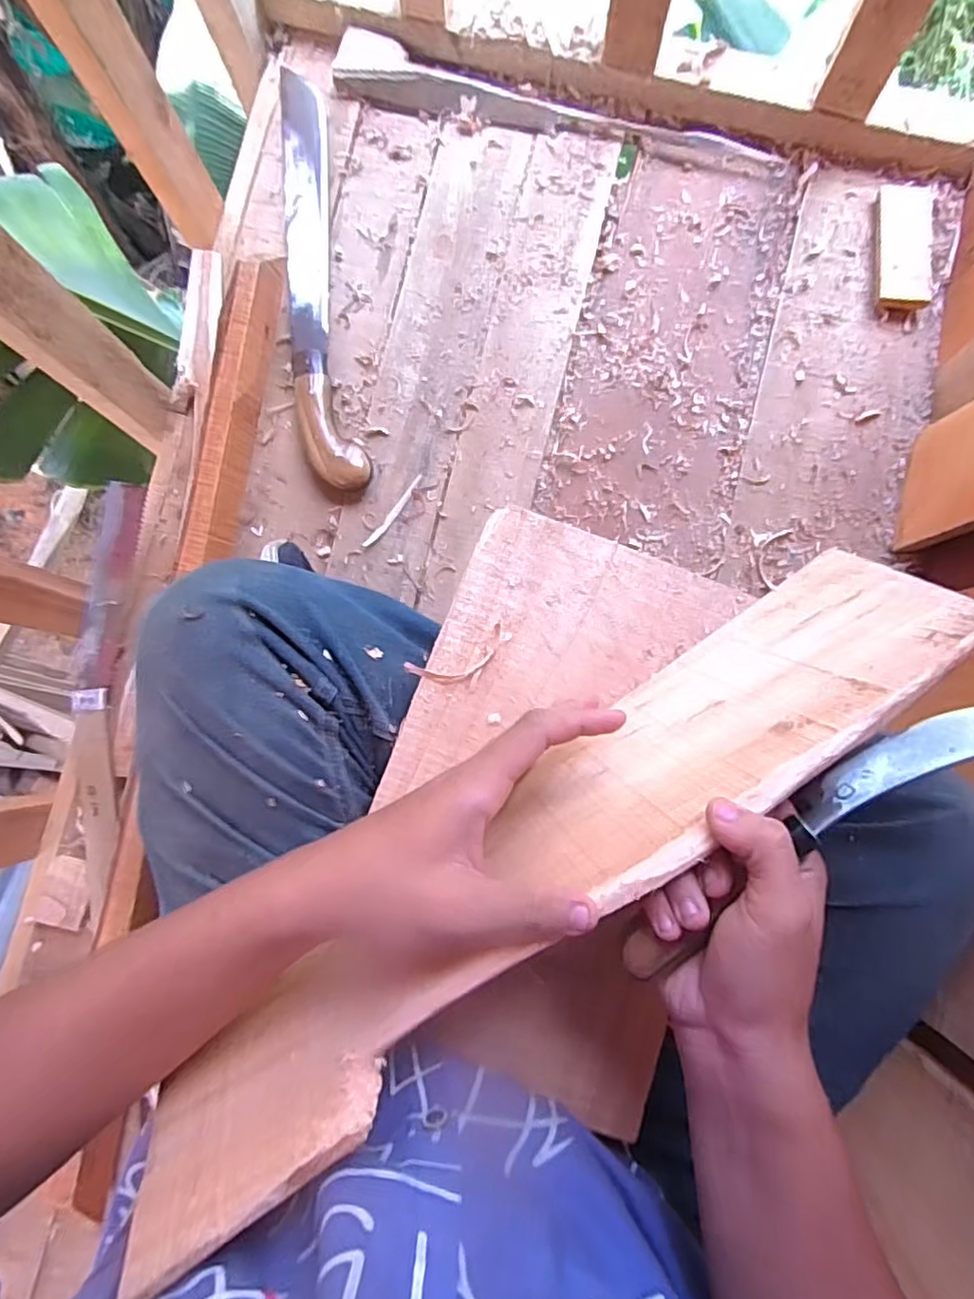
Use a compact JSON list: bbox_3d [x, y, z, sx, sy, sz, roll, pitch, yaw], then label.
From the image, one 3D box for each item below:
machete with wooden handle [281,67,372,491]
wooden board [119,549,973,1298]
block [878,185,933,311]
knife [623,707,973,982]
[{"bbox_3d":[-0.168,-0.364,0.613,0.058,0.026,0.432,-7,84,0],"label":"machete with wooden handle"},{"bbox_3d":[0.041,0.088,0.306,0.449,0.125,0.015,-34,112,-8],"label":"wooden board"},{"bbox_3d":[0.399,-0.386,0.600,0.046,0.021,0.121,7,84,1],"label":"block"},{"bbox_3d":[0.144,0.078,0.266,0.205,0.040,0.026,-38,85,7],"label":"knife"}]

